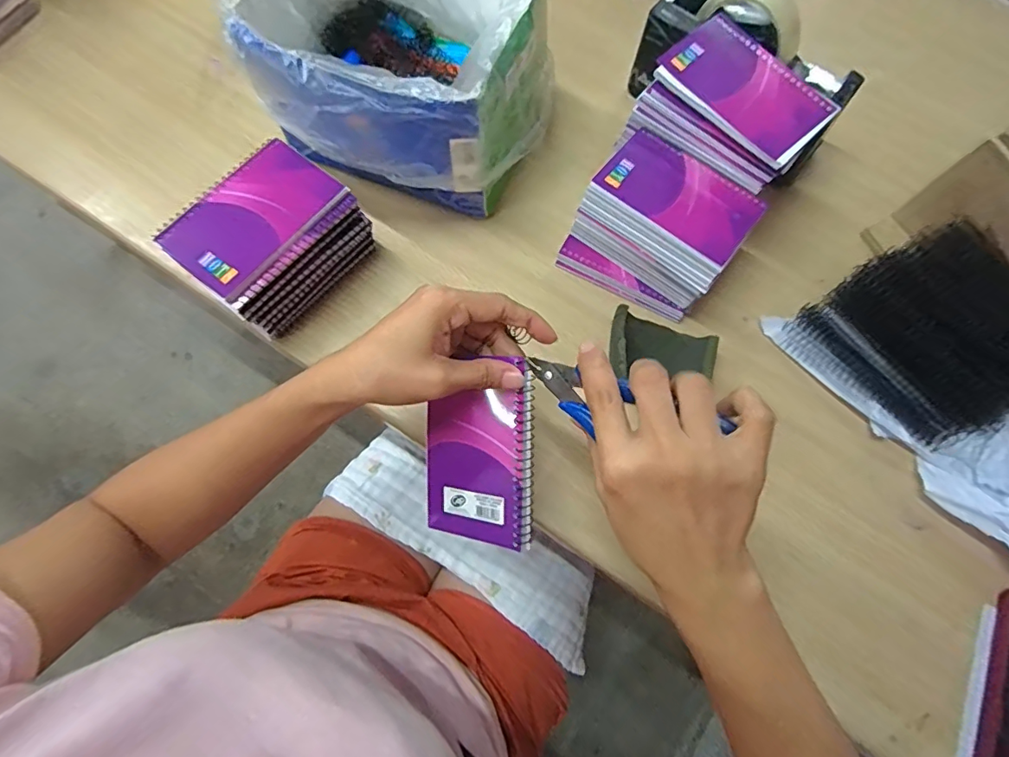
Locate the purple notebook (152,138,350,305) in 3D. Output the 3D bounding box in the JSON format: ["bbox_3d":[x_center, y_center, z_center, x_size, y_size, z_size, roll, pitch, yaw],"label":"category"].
[{"bbox_3d":[-0.197,-0.128,0.388,0.081,0.008,0.124,39,77,10],"label":"purple notebook"}]

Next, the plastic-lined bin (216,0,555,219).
[{"bbox_3d":[-0.087,-0.277,0.449,0.239,0.146,0.214,30,75,7],"label":"plastic-lined bin"}]

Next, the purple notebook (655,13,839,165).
[{"bbox_3d":[0.197,-0.236,0.408,0.082,0.011,0.132,-43,79,-12],"label":"purple notebook"}]

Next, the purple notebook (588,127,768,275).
[{"bbox_3d":[0.146,-0.153,0.416,0.126,0.009,0.077,38,77,9],"label":"purple notebook"}]

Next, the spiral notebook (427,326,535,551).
[{"bbox_3d":[-0.018,0.043,0.342,0.081,0.007,0.140,4,97,30],"label":"spiral notebook"}]

